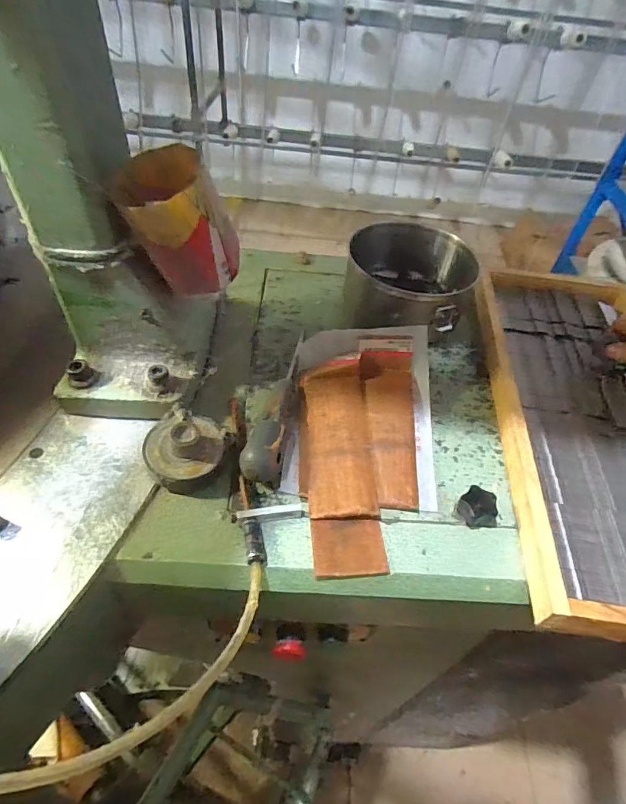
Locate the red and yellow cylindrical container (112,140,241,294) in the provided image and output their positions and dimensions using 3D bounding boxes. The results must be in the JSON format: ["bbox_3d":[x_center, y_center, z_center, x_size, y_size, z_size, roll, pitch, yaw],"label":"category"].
[{"bbox_3d":[-0.106,-0.138,0.371,0.080,0.102,0.066,1,48,-2],"label":"red and yellow cylindrical container"}]

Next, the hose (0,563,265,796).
[{"bbox_3d":[-0.119,0.145,0.243,0.239,0.008,0.080,0,43,-36],"label":"hose"}]

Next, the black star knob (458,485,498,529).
[{"bbox_3d":[0.136,0.088,0.375,0.031,0.022,0.028,37,57,27],"label":"black star knob"}]

